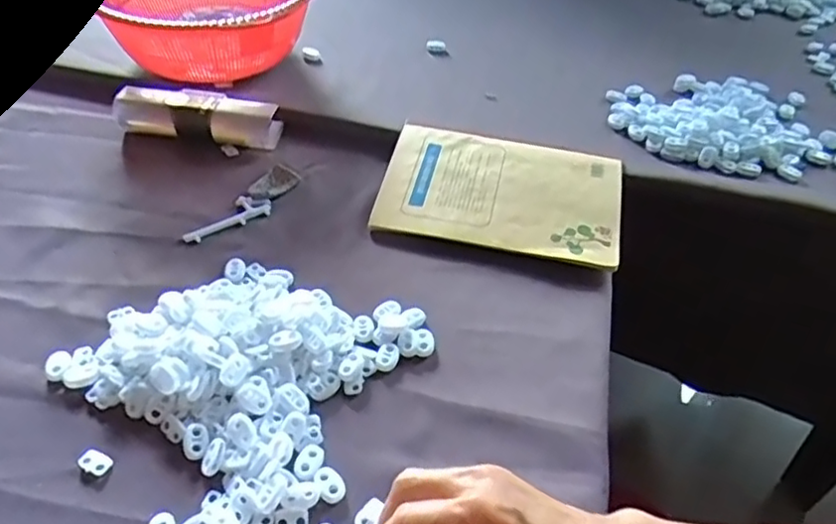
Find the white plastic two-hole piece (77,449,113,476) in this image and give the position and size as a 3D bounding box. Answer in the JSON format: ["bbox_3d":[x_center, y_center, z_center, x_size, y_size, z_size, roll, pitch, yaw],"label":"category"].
[{"bbox_3d":[-0.194,0.119,0.385,0.021,0.004,0.013,21,48,18],"label":"white plastic two-hole piece"}]

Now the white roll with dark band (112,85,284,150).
[{"bbox_3d":[-0.215,-0.142,0.619,0.163,0.036,0.046,9,45,6],"label":"white roll with dark band"}]

